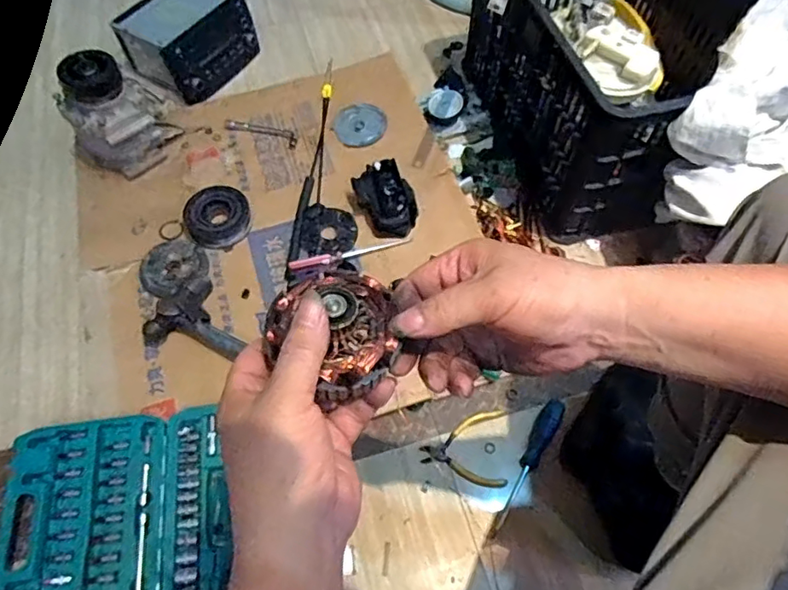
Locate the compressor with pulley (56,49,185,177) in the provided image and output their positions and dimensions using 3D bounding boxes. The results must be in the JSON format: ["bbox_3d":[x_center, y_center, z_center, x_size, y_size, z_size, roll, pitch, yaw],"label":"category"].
[{"bbox_3d":[-0.476,-0.318,0.942,0.174,0.185,0.139,-31,65,-16],"label":"compressor with pulley"}]

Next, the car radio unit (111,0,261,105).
[{"bbox_3d":[-0.404,-0.509,1.094,0.204,0.120,0.207,33,66,17],"label":"car radio unit"}]

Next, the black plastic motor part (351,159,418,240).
[{"bbox_3d":[-0.013,-0.155,0.903,0.082,0.061,0.118,-24,63,-12],"label":"black plastic motor part"}]

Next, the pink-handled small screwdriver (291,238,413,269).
[{"bbox_3d":[-0.068,-0.066,0.871,0.191,0.020,0.021,-17,62,-9],"label":"pink-handled small screwdriver"}]

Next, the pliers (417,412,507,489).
[{"bbox_3d":[0.094,0.207,0.743,0.110,0.014,0.097,0,61,0],"label":"pliers"}]

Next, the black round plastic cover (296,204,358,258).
[{"bbox_3d":[-0.107,-0.105,0.901,0.091,0.013,0.096,1,70,-3],"label":"black round plastic cover"}]

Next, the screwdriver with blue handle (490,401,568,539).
[{"bbox_3d":[0.176,0.223,0.725,0.028,0.028,0.188,27,65,15],"label":"screwdriver with blue handle"}]

